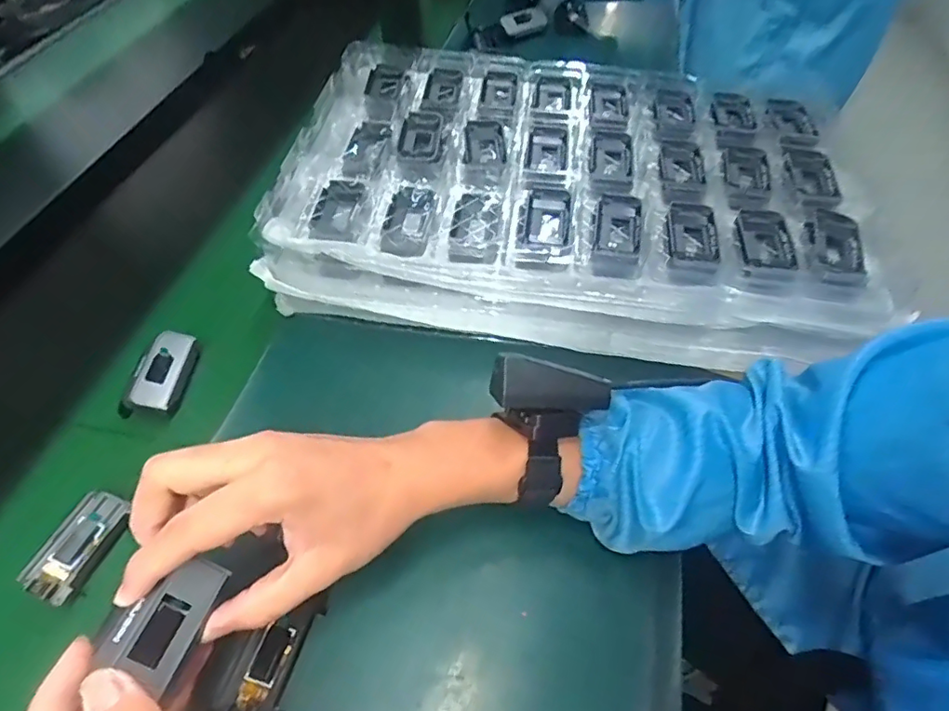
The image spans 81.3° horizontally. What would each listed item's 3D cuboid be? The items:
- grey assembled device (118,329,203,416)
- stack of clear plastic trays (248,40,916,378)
[{"bbox_3d":[-0.259,0.015,0.459,0.037,0.022,0.079,7,54,4],"label":"grey assembled device"},{"bbox_3d":[0.091,-0.154,0.520,0.510,0.075,0.322,7,54,4],"label":"stack of clear plastic trays"}]

